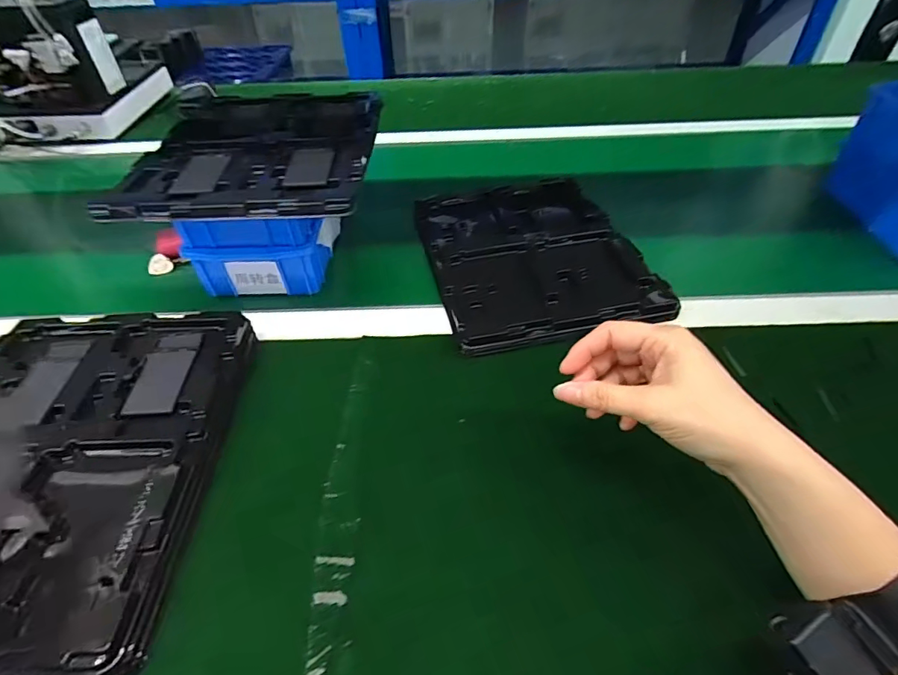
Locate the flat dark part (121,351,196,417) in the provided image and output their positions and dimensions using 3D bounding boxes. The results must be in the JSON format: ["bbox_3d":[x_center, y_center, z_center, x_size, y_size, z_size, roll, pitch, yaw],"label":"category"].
[{"bbox_3d":[-0.233,0.035,0.385,0.039,0.004,0.063,-4,44,-2],"label":"flat dark part"}]

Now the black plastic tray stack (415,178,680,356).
[{"bbox_3d":[0.089,-0.102,0.542,0.220,0.022,0.301,-10,45,-8],"label":"black plastic tray stack"}]

